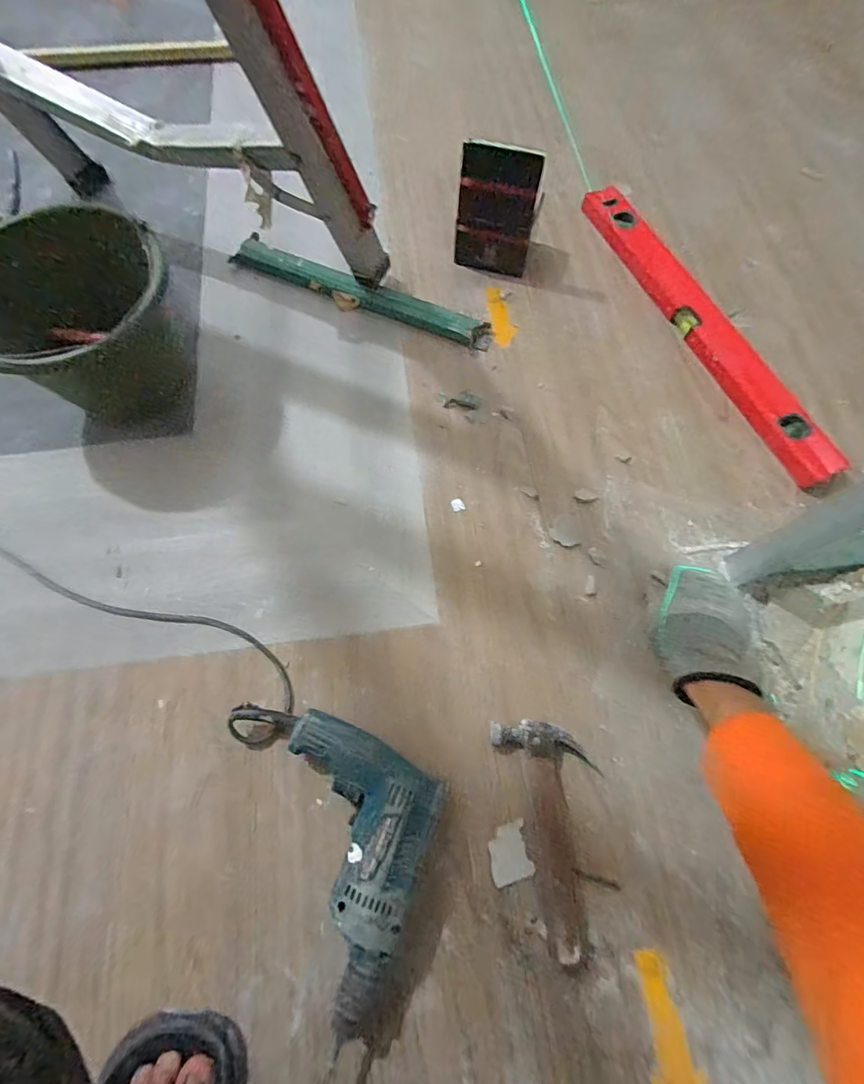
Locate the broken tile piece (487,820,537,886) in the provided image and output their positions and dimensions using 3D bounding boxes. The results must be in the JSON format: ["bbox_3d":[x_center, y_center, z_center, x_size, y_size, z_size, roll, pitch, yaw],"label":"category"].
[{"bbox_3d":[0.079,0.318,0.495,0.042,0.004,0.051,-13,70,-6],"label":"broken tile piece"}]

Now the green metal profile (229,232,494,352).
[{"bbox_3d":[-0.109,-0.383,0.751,0.427,0.014,0.064,24,71,8],"label":"green metal profile"}]

